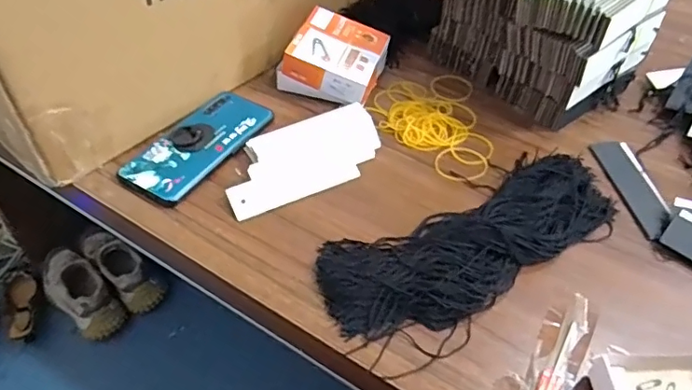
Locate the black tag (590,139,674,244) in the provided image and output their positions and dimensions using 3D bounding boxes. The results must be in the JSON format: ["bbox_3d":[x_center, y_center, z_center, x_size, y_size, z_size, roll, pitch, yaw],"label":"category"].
[{"bbox_3d":[0.280,-0.010,0.522,0.042,0.006,0.122,-9,46,1],"label":"black tag"}]

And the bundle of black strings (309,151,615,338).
[{"bbox_3d":[0.114,0.040,0.458,0.277,0.028,0.106,-19,50,-17],"label":"bundle of black strings"}]

